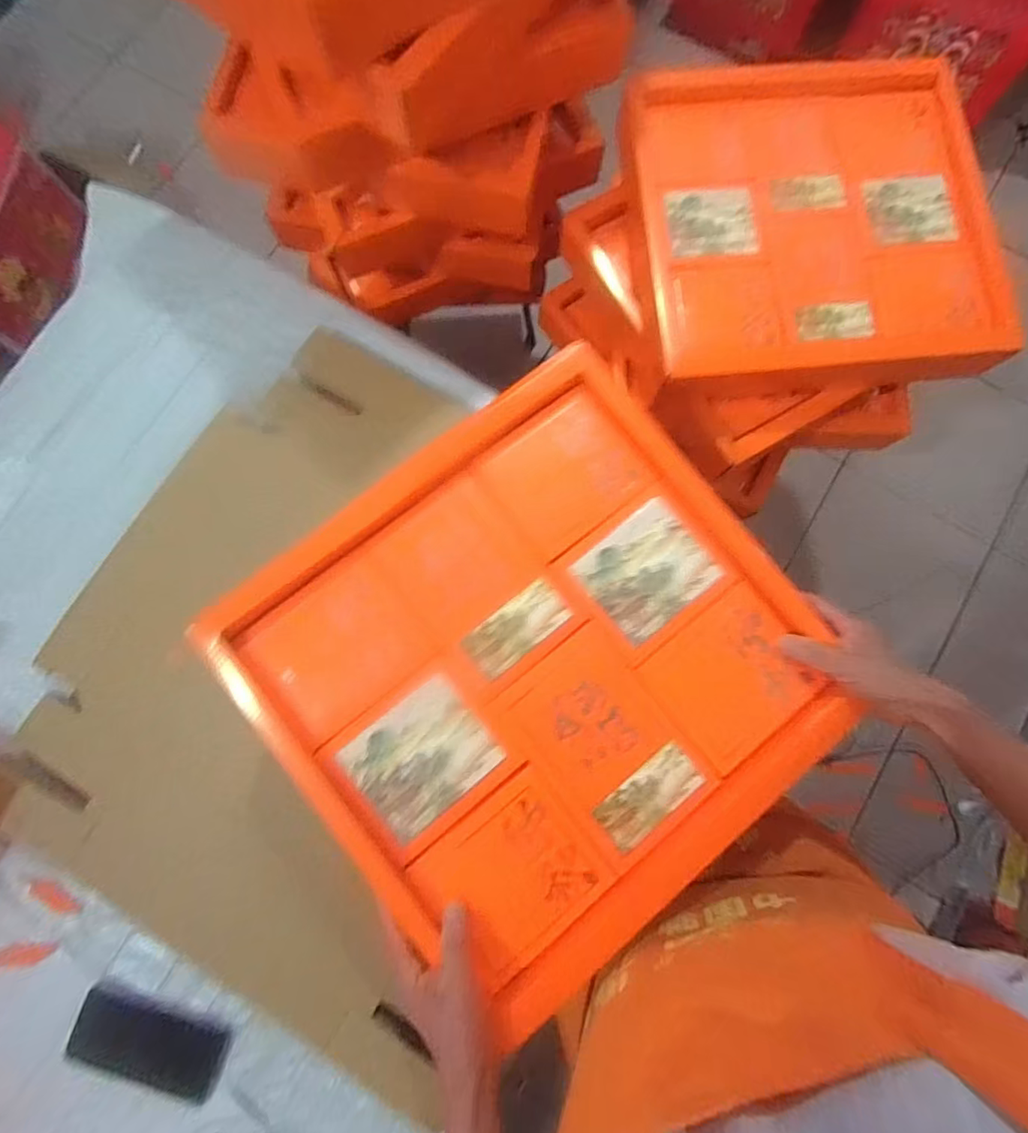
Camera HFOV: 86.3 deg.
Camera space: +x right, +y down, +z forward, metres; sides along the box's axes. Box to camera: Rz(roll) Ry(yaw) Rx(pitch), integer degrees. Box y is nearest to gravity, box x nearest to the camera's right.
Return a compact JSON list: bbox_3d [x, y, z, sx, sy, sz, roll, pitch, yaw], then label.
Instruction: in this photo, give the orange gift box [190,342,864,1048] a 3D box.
[{"bbox_3d":[0.024,0.078,0.445,0.403,0.048,0.400,-39,82,-6],"label":"orange gift box"}]

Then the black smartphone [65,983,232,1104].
[{"bbox_3d":[-0.399,0.517,0.597,0.165,0.015,0.087,15,80,3],"label":"black smartphone"}]

